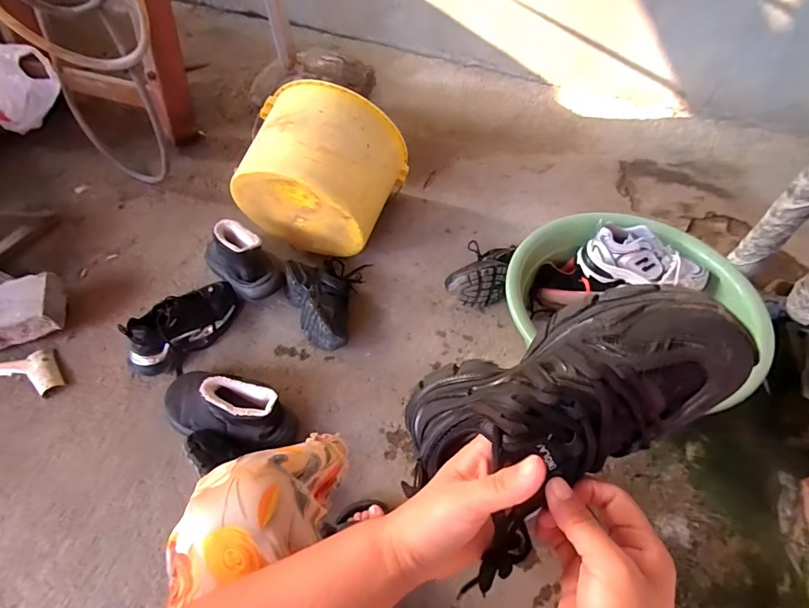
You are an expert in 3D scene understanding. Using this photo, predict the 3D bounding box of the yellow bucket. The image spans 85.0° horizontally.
[{"bbox_3d":[-0.192,-0.319,1.055,0.324,0.241,0.299,12,58,9],"label":"yellow bucket"}]

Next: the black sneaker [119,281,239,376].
[{"bbox_3d":[-0.465,0.044,0.935,0.092,0.107,0.250,31,63,20],"label":"black sneaker"}]

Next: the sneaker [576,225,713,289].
[{"bbox_3d":[0.480,-0.085,0.890,0.230,0.093,0.095,22,60,15],"label":"sneaker"}]

